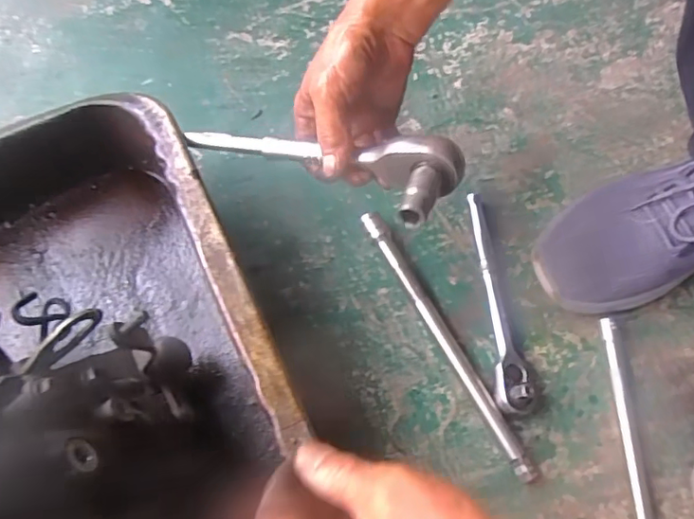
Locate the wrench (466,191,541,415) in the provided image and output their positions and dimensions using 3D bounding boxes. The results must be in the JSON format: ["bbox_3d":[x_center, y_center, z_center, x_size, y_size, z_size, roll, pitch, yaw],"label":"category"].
[{"bbox_3d":[0.131,0.030,0.477,0.036,0.026,0.192,-4,67,0],"label":"wrench"}]

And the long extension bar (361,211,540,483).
[{"bbox_3d":[0.080,0.064,0.466,0.015,0.020,0.248,-27,69,-9],"label":"long extension bar"}]

